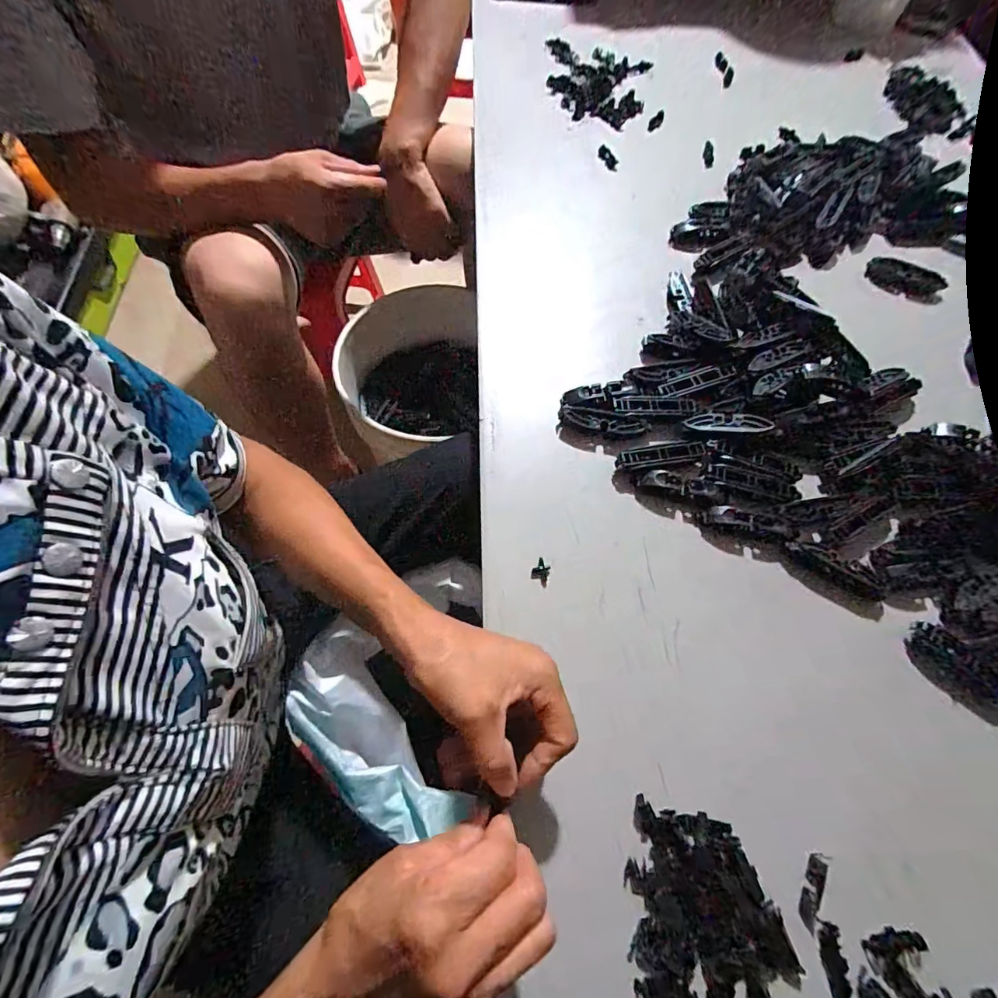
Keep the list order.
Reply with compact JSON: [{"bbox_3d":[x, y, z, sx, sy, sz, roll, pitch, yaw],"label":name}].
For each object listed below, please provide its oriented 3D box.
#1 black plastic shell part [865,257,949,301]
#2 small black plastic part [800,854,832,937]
[{"bbox_3d":[0.447,-0.244,0.519,0.075,0.020,0.025,34,73,14],"label":"black plastic shell part"},{"bbox_3d":[0.196,0.244,0.295,0.010,0.004,0.043,24,71,11],"label":"small black plastic part"}]

